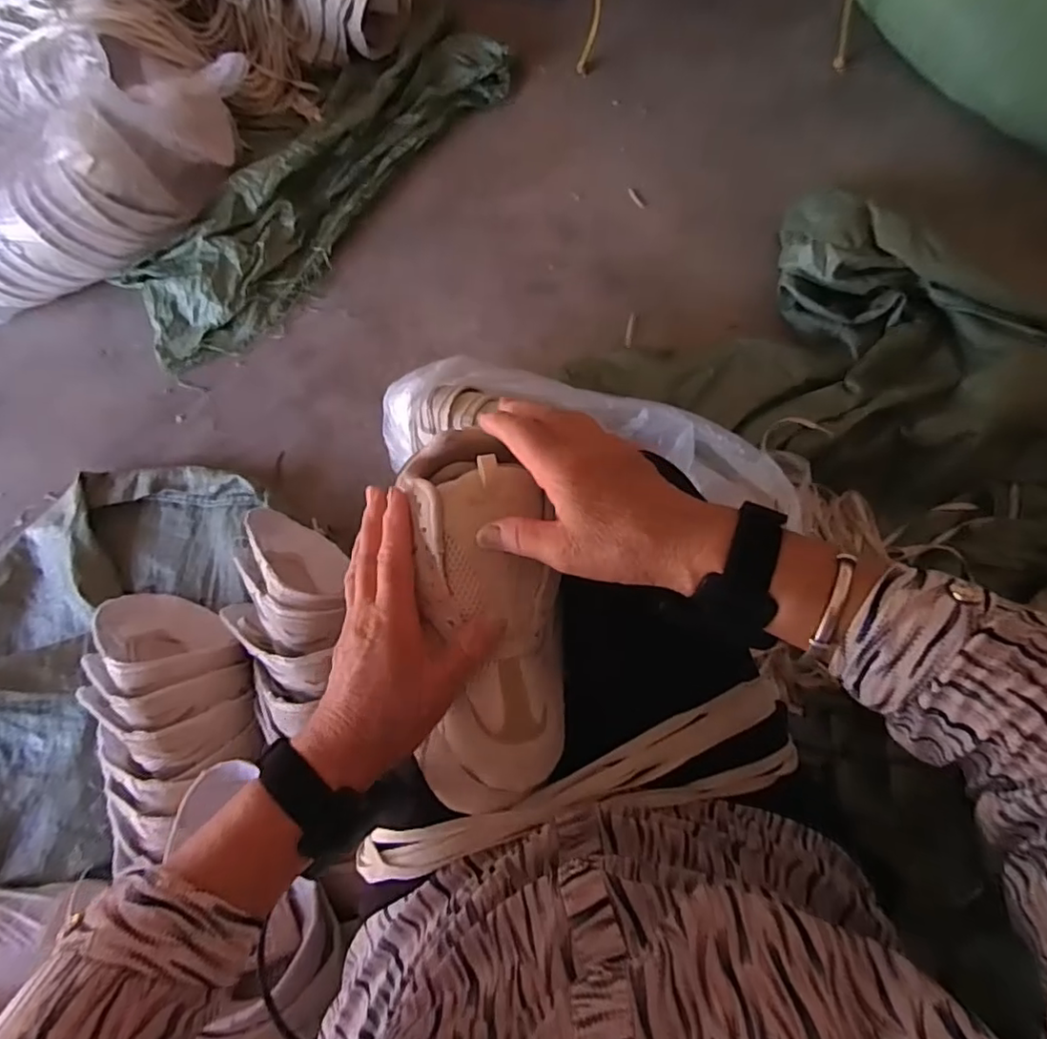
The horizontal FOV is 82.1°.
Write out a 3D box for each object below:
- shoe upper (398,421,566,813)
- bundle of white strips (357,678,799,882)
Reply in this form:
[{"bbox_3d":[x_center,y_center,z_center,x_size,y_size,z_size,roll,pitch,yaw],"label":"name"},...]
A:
[{"bbox_3d":[-0.024,0.064,0.379,0.093,0.061,0.231,-7,92,0],"label":"shoe upper"},{"bbox_3d":[0.032,0.171,0.390,0.302,0.054,0.057,-14,75,-1],"label":"bundle of white strips"}]

